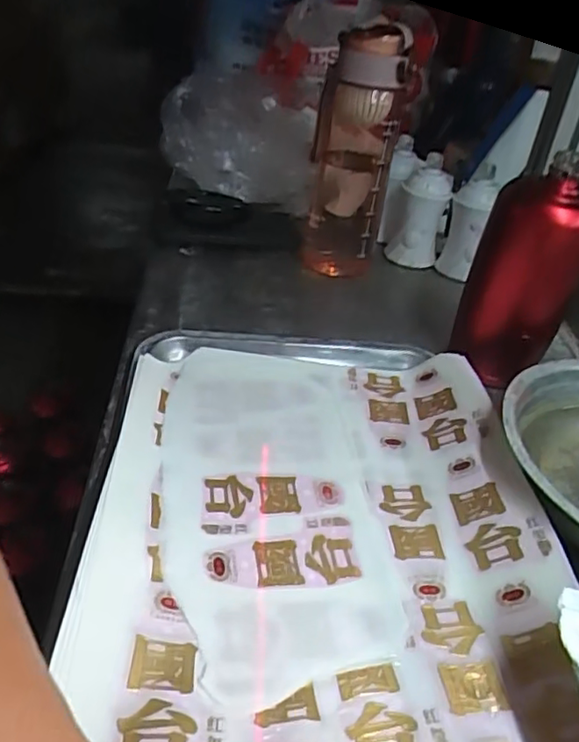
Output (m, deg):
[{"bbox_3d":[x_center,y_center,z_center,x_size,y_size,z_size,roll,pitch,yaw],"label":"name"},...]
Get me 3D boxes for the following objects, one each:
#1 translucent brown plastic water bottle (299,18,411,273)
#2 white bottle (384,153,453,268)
[{"bbox_3d":[0.063,-0.219,0.636,0.086,0.236,0.095,9,37,2],"label":"translucent brown plastic water bottle"},{"bbox_3d":[0.150,-0.182,0.707,0.057,0.116,0.058,8,37,1],"label":"white bottle"}]

